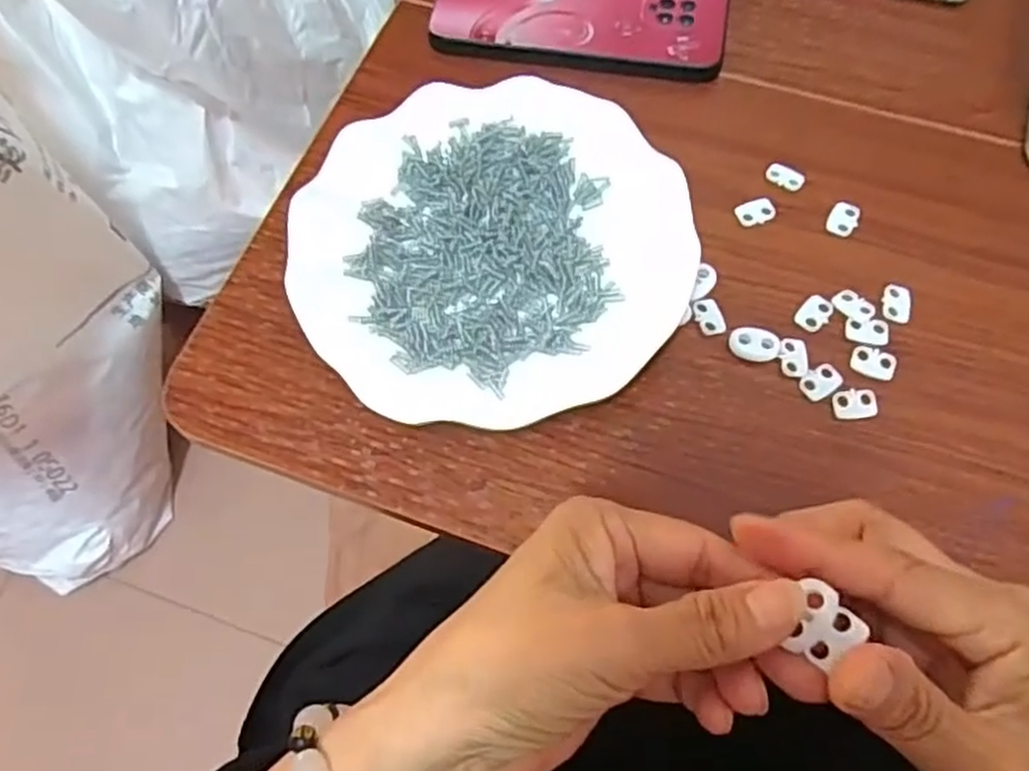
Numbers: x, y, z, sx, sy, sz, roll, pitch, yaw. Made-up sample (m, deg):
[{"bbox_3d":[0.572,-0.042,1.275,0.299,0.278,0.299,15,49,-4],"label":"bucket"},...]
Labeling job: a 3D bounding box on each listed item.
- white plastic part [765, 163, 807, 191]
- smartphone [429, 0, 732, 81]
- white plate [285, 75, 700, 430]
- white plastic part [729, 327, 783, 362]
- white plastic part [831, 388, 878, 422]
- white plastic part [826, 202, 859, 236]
[{"bbox_3d":[0.139,-0.107,0.382,0.020,0.004,0.011,26,69,13],"label":"white plastic part"},{"bbox_3d":[0.039,-0.218,0.431,0.164,0.015,0.079,9,66,6],"label":"smartphone"},{"bbox_3d":[-0.012,-0.065,0.357,0.179,0.024,0.179,-1,66,2],"label":"white plate"},{"bbox_3d":[0.110,-0.019,0.341,0.023,0.005,0.014,11,67,7],"label":"white plastic part"},{"bbox_3d":[0.151,0.008,0.328,0.020,0.004,0.013,-5,66,0],"label":"white plastic part"},{"bbox_3d":[0.164,-0.083,0.370,0.014,0.004,0.020,24,69,12],"label":"white plastic part"}]

